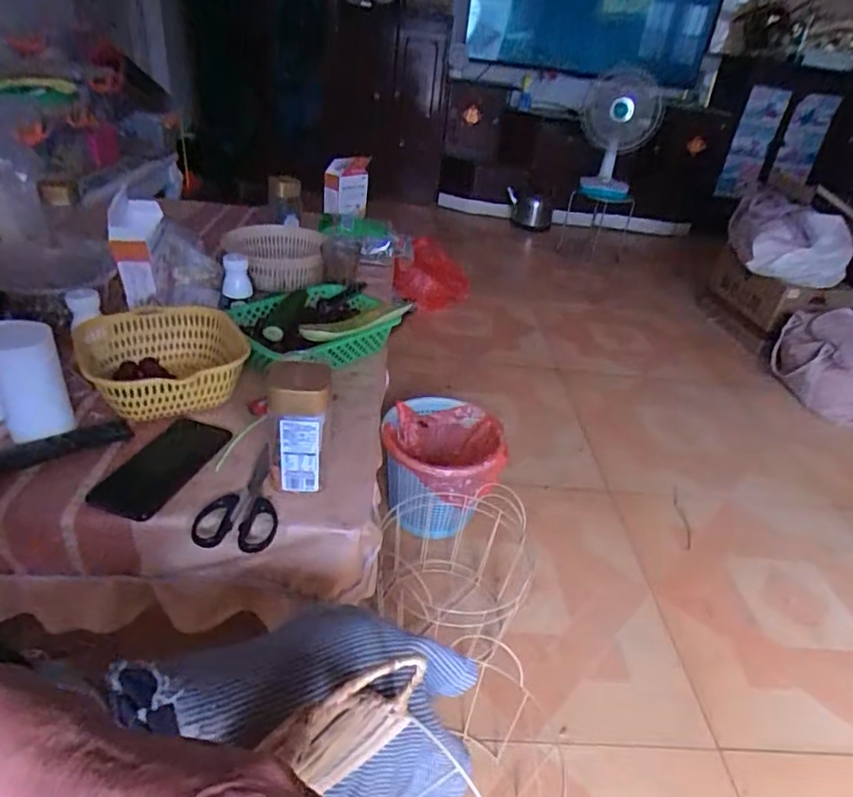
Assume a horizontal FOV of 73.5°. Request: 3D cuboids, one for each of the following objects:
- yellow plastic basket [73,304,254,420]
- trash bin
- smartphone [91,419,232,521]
[{"bbox_3d":[-0.347,-0.050,0.776,0.192,0.071,0.202,5,33,-3],"label":"yellow plastic basket"},{"bbox_3d":[0.030,0.146,1.192,0.228,0.203,0.278,3,33,-7],"label":"trash bin"},{"bbox_3d":[-0.304,0.080,0.663,0.085,0.015,0.166,12,33,8],"label":"smartphone"}]

